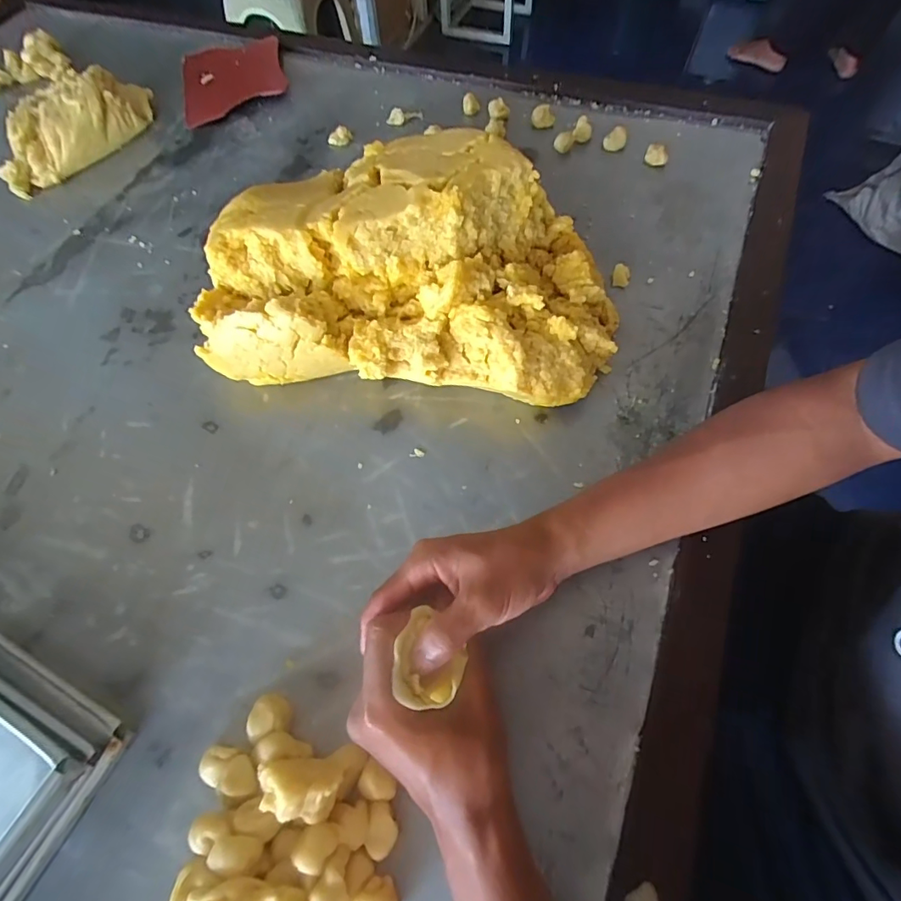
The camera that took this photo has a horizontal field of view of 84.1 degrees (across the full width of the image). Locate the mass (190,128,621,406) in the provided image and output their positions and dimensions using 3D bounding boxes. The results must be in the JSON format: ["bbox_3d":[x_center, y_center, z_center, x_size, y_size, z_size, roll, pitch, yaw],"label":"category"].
[{"bbox_3d":[-0.032,-0.157,0.424,0.339,0.113,0.206,7,63,7],"label":"mass"}]

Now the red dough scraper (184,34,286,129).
[{"bbox_3d":[-0.293,-0.505,0.675,0.135,0.018,0.175,-15,63,-4],"label":"red dough scraper"}]

